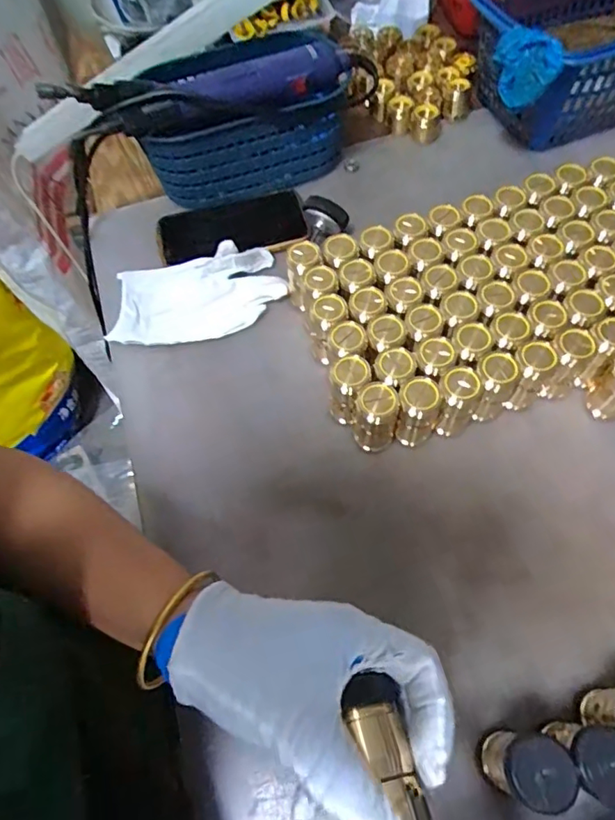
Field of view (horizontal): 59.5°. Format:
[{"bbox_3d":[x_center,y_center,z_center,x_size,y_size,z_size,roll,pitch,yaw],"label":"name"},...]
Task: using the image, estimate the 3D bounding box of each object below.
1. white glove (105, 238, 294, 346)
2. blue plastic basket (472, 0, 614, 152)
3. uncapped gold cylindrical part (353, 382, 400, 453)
[{"bbox_3d":[-0.107,-0.109,0.516,0.163,0.028,0.087,-14,63,-3],"label":"white glove"},{"bbox_3d":[0.295,-0.403,0.580,0.250,0.108,0.200,-15,63,-4],"label":"blue plastic basket"},{"bbox_3d":[0.055,0.008,0.425,0.032,0.067,0.028,9,64,8],"label":"uncapped gold cylindrical part"}]

